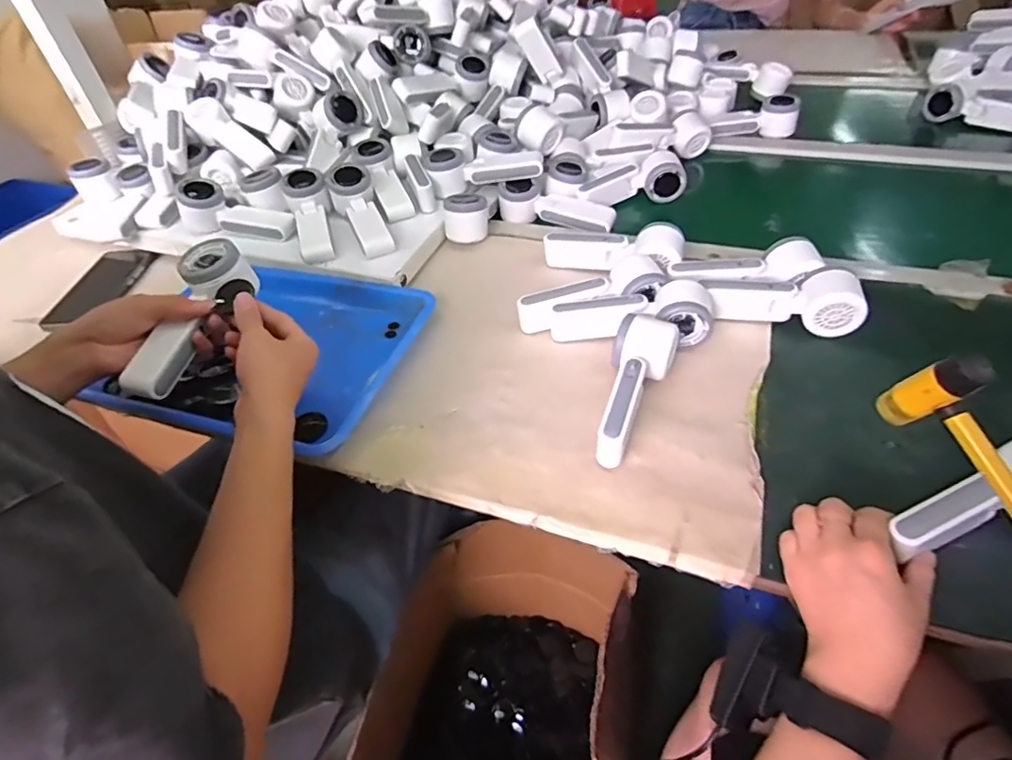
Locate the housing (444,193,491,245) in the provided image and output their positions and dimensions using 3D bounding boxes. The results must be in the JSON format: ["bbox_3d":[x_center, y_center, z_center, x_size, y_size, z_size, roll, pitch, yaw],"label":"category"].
[{"bbox_3d":[-0.052,-0.219,0.753,0.059,0.062,0.053,-2,45,3],"label":"housing"}]

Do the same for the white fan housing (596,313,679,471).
[{"bbox_3d":[0.126,0.007,0.516,0.067,0.054,0.161,8,46,13],"label":"white fan housing"}]

